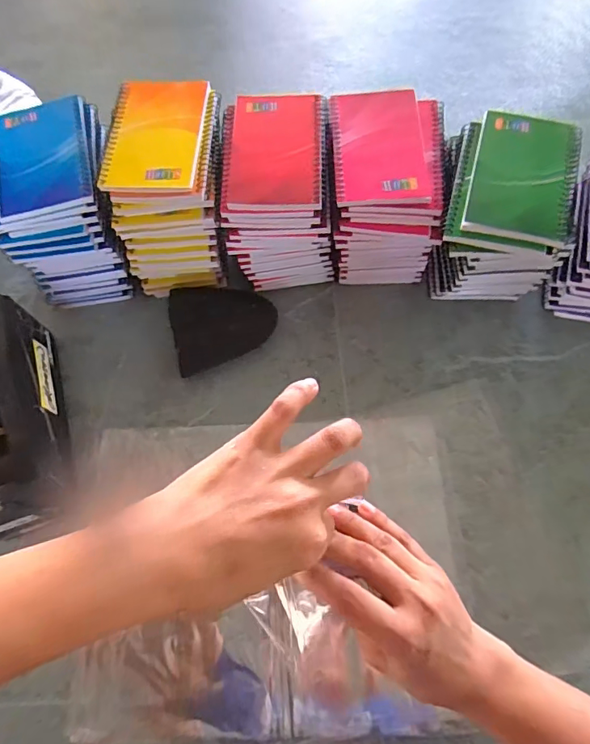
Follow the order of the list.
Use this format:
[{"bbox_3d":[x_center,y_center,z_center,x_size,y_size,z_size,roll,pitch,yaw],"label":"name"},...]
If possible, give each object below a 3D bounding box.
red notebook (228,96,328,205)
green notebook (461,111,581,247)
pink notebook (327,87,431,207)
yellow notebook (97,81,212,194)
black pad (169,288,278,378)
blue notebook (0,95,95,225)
[{"bbox_3d":[-0.014,-0.201,0.418,0.083,0.009,0.128,0,69,2],"label":"red notebook"},{"bbox_3d":[0.189,-0.163,0.384,0.078,0.011,0.125,16,70,8],"label":"green notebook"},{"bbox_3d":[0.074,-0.207,0.421,0.079,0.006,0.135,-2,69,1],"label":"pink notebook"},{"bbox_3d":[-0.125,-0.215,0.418,0.084,0.007,0.134,1,69,2],"label":"yellow notebook"},{"bbox_3d":[-0.073,-0.051,0.484,0.102,0.033,0.086,-12,66,-3],"label":"black pad"},{"bbox_3d":[-0.230,-0.198,0.424,0.082,0.008,0.130,-15,69,-4],"label":"blue notebook"}]

